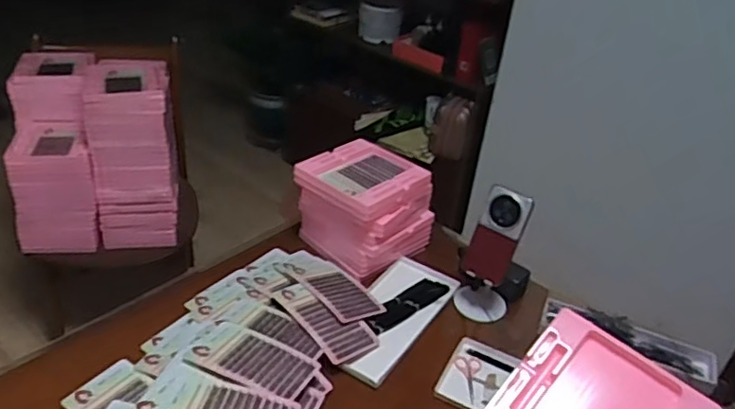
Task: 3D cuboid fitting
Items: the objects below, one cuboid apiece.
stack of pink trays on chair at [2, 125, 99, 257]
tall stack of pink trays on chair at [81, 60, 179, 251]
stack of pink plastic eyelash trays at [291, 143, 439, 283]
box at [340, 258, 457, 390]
[{"bbox_3d":[-0.840,-0.047,1.668,0.193,0.297,0.195,-7,35,-20],"label":"stack of pink trays on chair"},{"bbox_3d":[-0.650,-0.150,1.733,0.213,0.451,0.265,-5,35,-17],"label":"tall stack of pink trays on chair"},{"bbox_3d":[-0.012,0.003,1.233,0.219,0.179,0.202,28,39,29],"label":"stack of pink plastic eyelash trays"},{"bbox_3d":[0.046,0.193,1.115,0.134,0.017,0.327,24,37,24],"label":"box"}]

